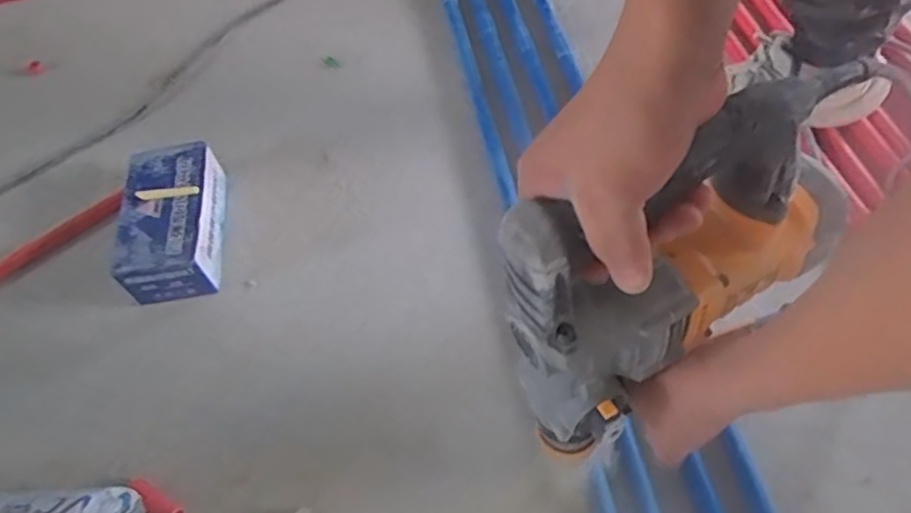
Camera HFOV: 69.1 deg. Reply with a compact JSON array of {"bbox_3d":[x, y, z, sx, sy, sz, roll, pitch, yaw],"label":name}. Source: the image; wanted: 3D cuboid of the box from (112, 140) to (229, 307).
[{"bbox_3d":[-0.338,-0.040,0.792,0.107,0.072,0.186,-8,55,-1],"label":"box"}]

